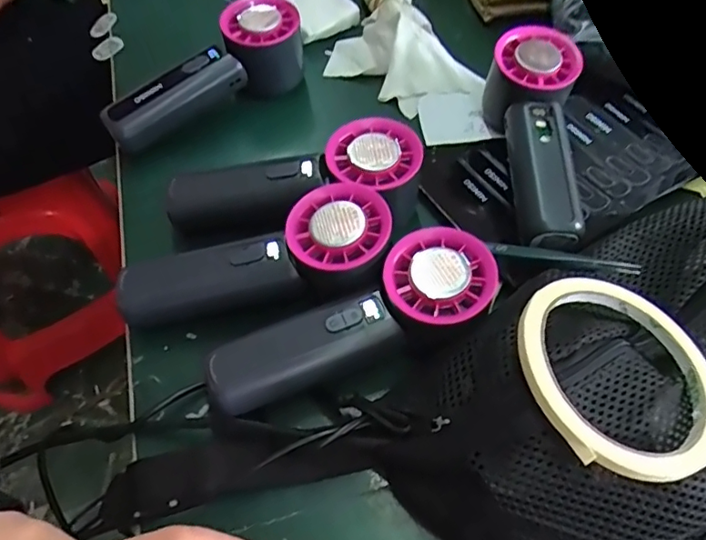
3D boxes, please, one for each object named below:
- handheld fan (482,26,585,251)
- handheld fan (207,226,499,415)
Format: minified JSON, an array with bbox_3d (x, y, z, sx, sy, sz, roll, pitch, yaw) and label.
[{"bbox_3d":[0.118,-0.086,0.369,0.056,0.055,0.160,7,58,5],"label":"handheld fan"},{"bbox_3d":[-0.002,0.028,0.300,0.150,0.052,0.054,-15,59,-9],"label":"handheld fan"}]

